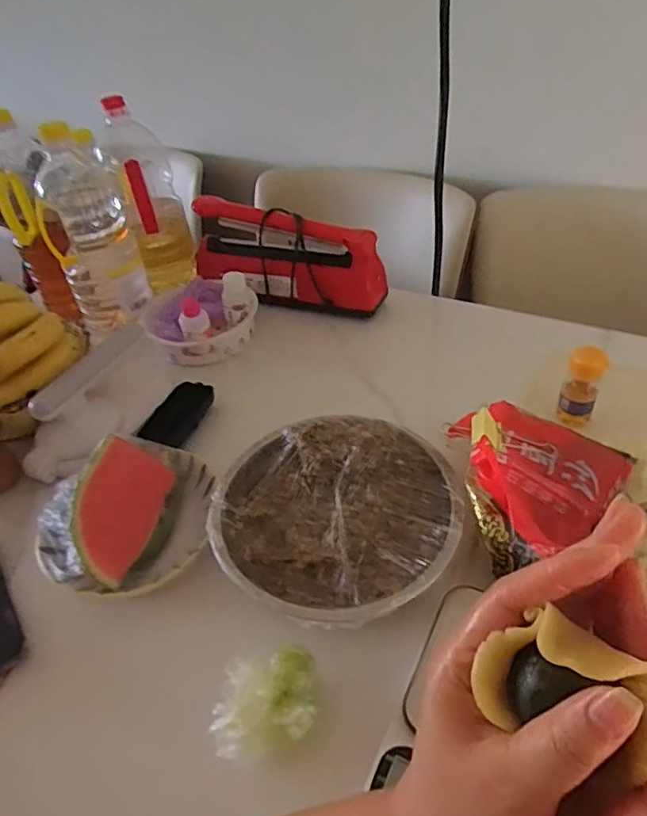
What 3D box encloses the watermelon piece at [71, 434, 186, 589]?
[{"bbox_3d":[-0.195,0.094,0.559,0.084,0.055,0.151,3,42,12],"label":"watermelon piece"}]

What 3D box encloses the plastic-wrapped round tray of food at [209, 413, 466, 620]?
[{"bbox_3d":[0.012,0.097,0.507,0.208,0.070,0.198,-4,41,4],"label":"plastic-wrapped round tray of food"}]

